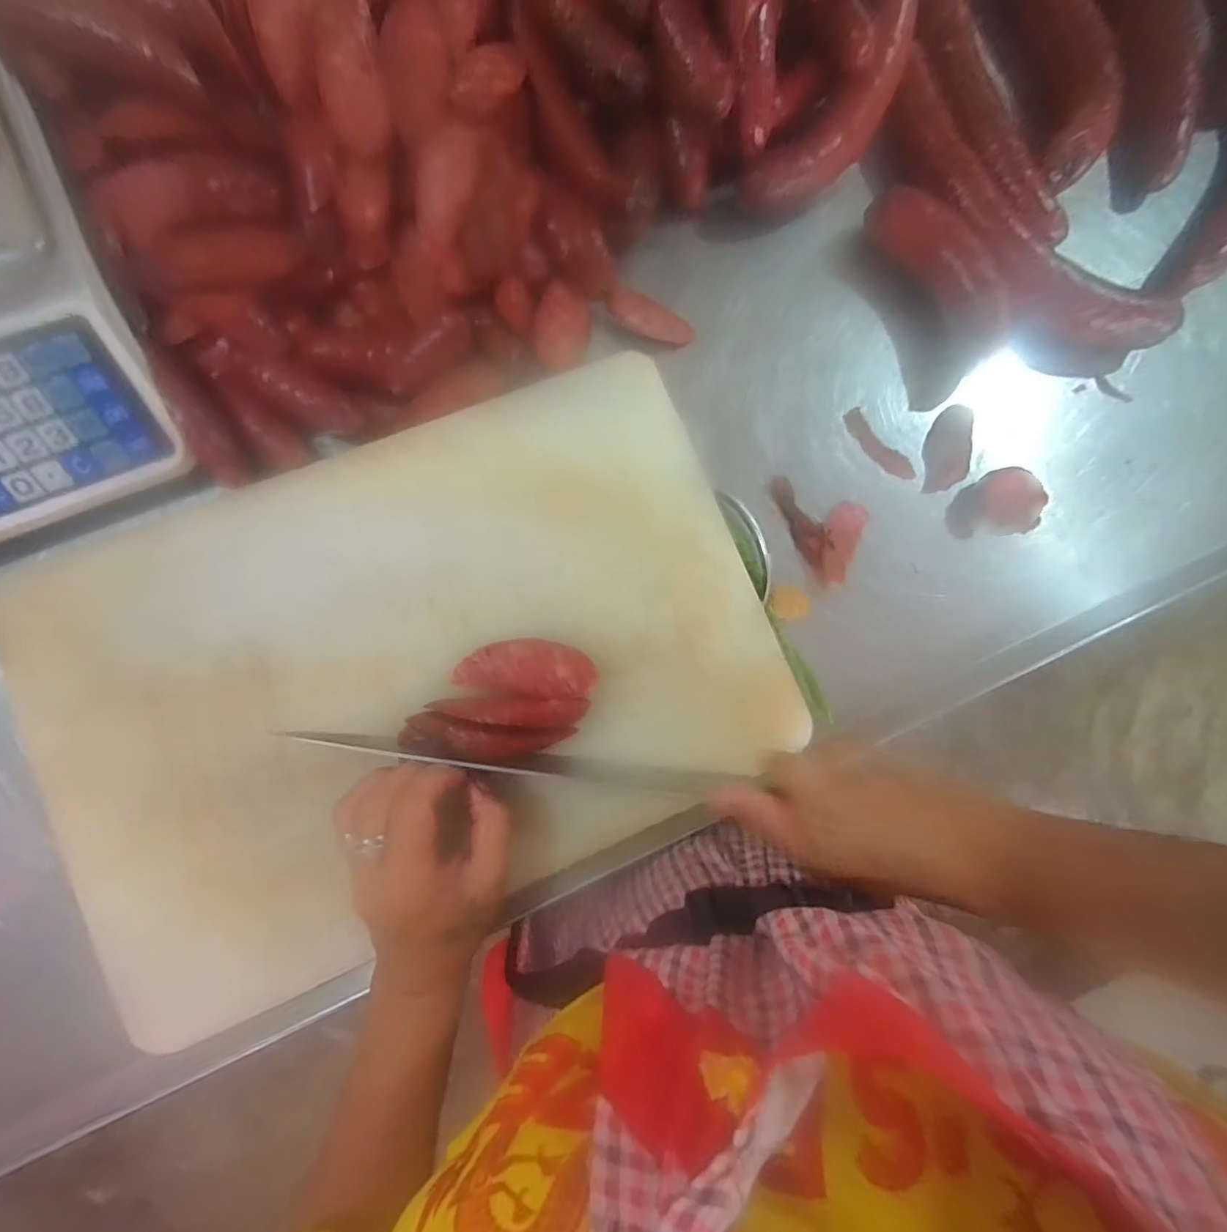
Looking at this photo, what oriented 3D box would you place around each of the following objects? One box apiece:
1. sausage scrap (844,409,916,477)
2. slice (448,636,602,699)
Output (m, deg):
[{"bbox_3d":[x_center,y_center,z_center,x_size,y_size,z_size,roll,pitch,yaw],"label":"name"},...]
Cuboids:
[{"bbox_3d":[0.194,-0.124,0.408,0.019,0.007,0.066,-42,89,-7],"label":"sausage scrap"},{"bbox_3d":[-0.053,0.031,0.342,0.083,0.017,0.034,9,84,-4],"label":"slice"}]

